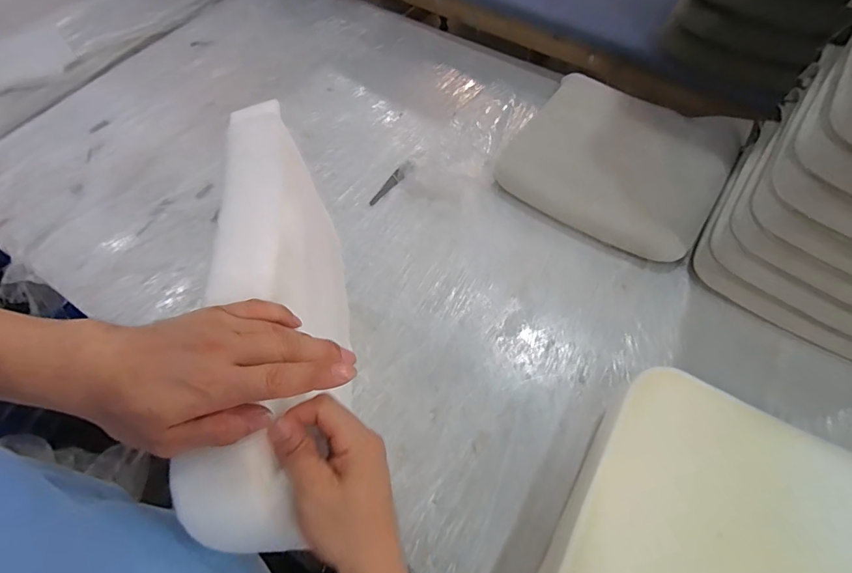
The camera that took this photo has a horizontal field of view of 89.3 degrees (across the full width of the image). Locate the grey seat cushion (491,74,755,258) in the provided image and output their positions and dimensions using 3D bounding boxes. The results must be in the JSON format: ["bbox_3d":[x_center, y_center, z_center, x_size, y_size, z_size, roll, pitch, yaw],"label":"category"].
[{"bbox_3d":[0.441,-0.303,0.991,0.449,0.088,0.424,32,65,18],"label":"grey seat cushion"}]

